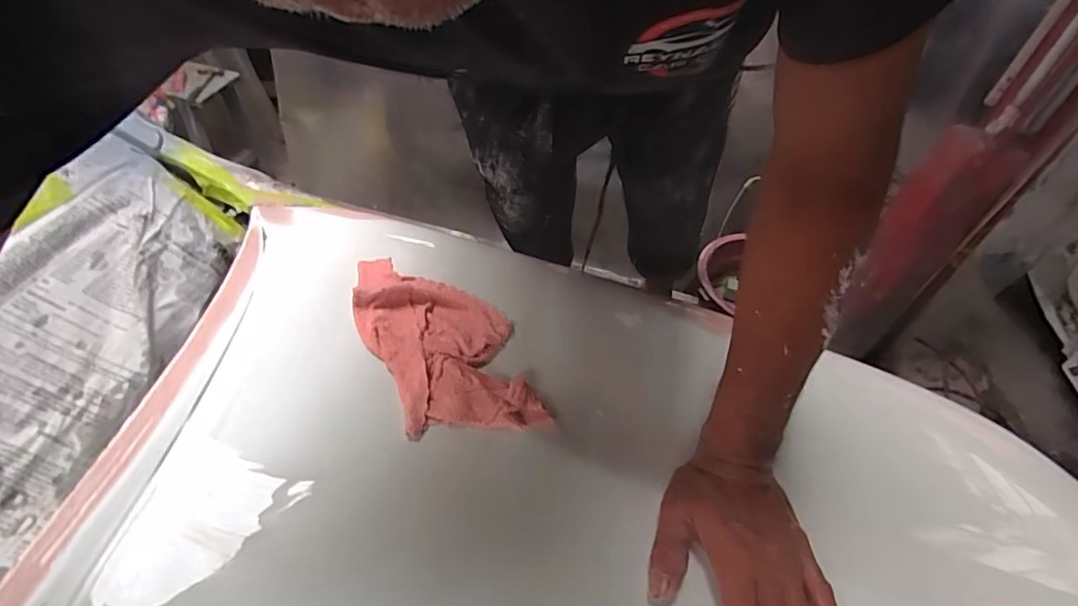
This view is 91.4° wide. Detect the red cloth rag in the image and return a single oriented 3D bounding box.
[{"bbox_3d":[-0.096,0.035,0.507,0.132,0.040,0.255,-22,52,-21],"label":"red cloth rag"}]

